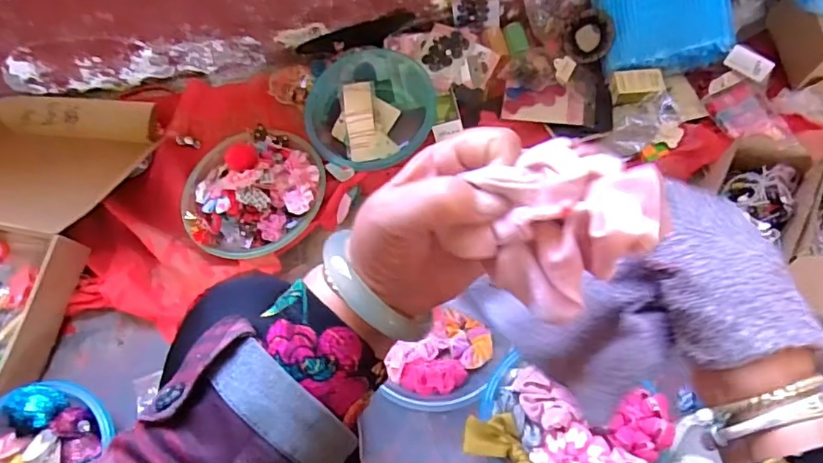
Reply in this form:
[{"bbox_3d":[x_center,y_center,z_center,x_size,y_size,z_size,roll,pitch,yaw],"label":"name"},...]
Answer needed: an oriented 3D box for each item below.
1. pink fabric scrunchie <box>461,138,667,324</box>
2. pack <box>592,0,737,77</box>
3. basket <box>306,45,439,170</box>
[{"bbox_3d":[0.067,-0.006,0.239,0.067,0.049,0.069,-33,67,-12],"label":"pink fabric scrunchie"},{"bbox_3d":[0.449,-0.386,0.960,0.223,0.060,0.202,-12,86,12],"label":"pack"},{"bbox_3d":[-0.082,-0.221,0.965,0.218,0.078,0.247,-25,64,-7],"label":"basket"}]

